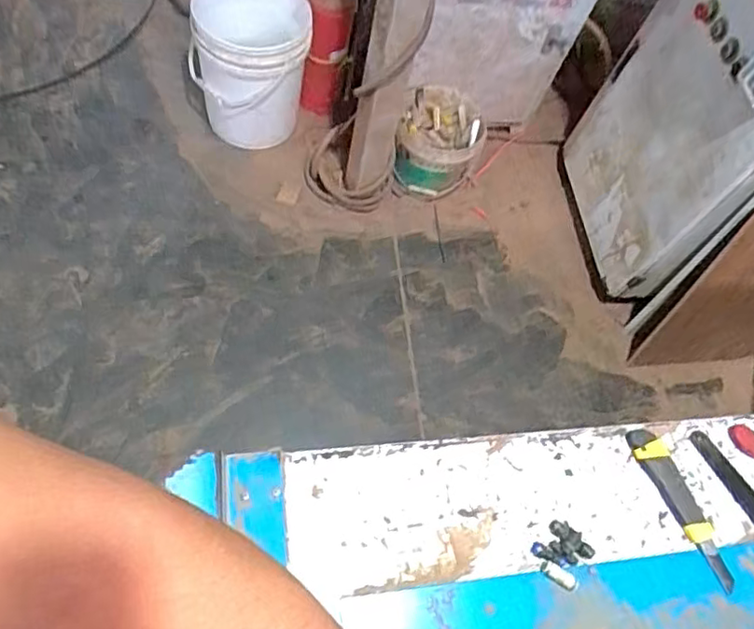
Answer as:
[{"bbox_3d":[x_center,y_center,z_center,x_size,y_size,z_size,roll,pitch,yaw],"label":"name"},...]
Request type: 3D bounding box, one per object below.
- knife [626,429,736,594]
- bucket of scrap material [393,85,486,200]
[{"bbox_3d":[0.373,0.231,0.750,0.044,0.018,0.197,-16,68,-18],"label":"knife"},{"bbox_3d":[0.176,-0.501,1.789,0.237,0.189,0.272,15,62,-3],"label":"bucket of scrap material"}]

